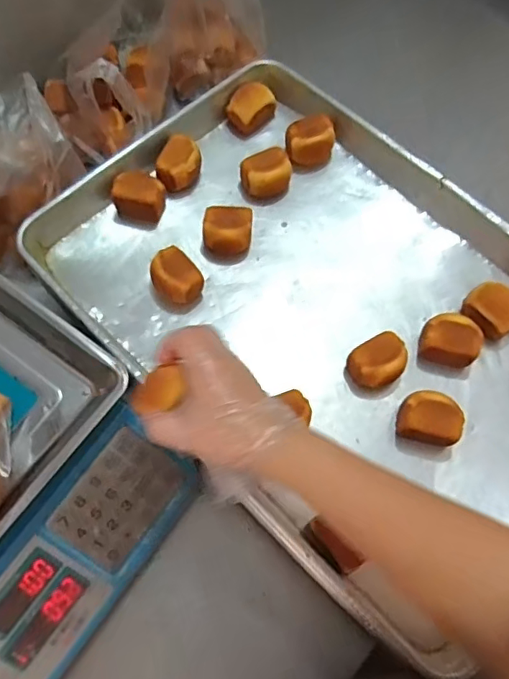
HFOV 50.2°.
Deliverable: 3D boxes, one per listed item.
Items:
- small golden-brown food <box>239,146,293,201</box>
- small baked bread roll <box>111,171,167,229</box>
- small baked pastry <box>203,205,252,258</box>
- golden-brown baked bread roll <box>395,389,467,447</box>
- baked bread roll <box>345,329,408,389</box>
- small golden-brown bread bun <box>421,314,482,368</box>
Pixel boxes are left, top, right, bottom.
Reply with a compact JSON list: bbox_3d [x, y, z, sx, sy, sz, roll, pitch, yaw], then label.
[{"bbox_3d":[0.017,-0.200,0.655,0.062,0.049,0.044,-20,69,-9],"label":"small golden-brown food"},{"bbox_3d":[-0.132,-0.164,0.630,0.053,0.047,0.046,15,68,5],"label":"small baked bread roll"},{"bbox_3d":[-0.031,-0.123,0.626,0.054,0.049,0.049,3,68,0],"label":"small baked pastry"},{"bbox_3d":[0.172,0.080,0.543,0.061,0.042,0.050,9,68,3],"label":"golden-brown baked bread roll"},{"bbox_3d":[0.128,0.025,0.567,0.054,0.047,0.049,-20,69,-9],"label":"baked bread roll"},{"bbox_3d":[0.207,0.000,0.578,0.056,0.039,0.043,17,68,6],"label":"small golden-brown bread bun"}]

